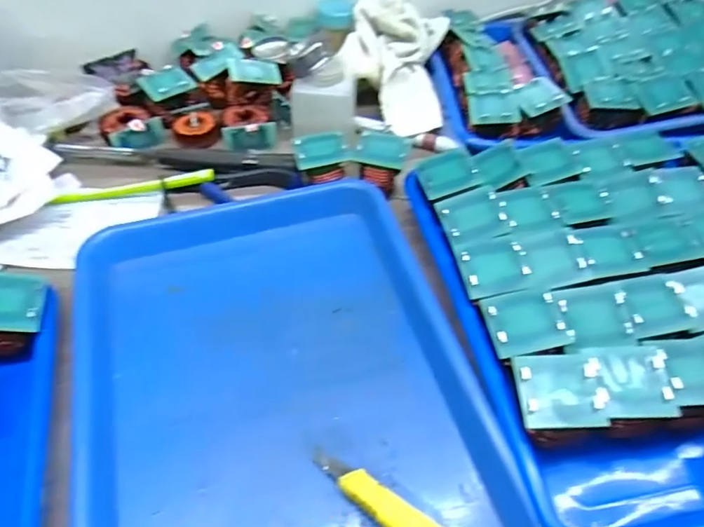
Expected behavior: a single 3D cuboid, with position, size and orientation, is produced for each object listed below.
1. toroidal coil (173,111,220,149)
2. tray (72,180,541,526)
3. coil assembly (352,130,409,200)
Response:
[{"bbox_3d":[-0.157,-0.134,0.537,0.042,0.023,0.034,-13,50,-12],"label":"toroidal coil"},{"bbox_3d":[-0.053,0.073,0.358,0.238,0.033,0.324,-12,50,-12],"label":"tray"},{"bbox_3d":[0.025,-0.087,0.478,0.043,0.044,0.045,8,49,6],"label":"coil assembly"}]

